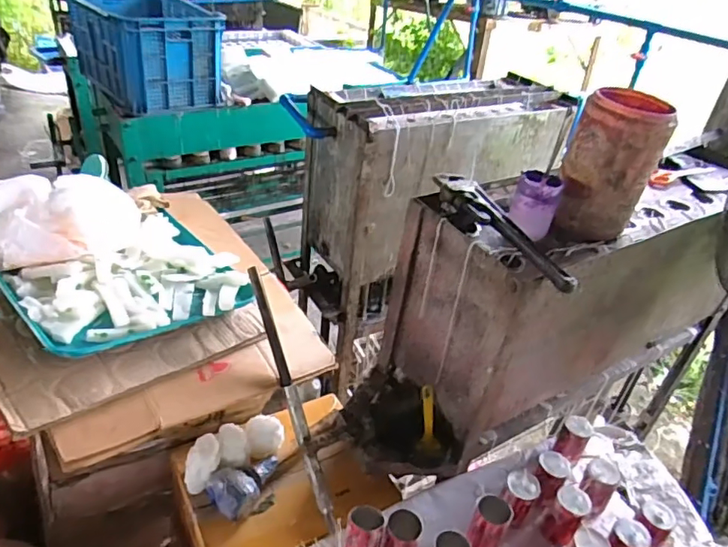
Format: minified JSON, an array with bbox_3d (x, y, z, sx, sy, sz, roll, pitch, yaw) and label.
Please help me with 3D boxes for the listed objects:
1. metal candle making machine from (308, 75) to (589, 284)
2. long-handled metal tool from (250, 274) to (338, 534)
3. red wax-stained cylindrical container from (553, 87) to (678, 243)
[{"bbox_3d":[0.189,-0.317,1.620,0.684,0.454,0.320,-15,41,-27],"label":"metal candle making machine"},{"bbox_3d":[-0.119,0.202,0.892,0.025,0.029,0.434,-16,86,-28],"label":"long-handled metal tool"},{"bbox_3d":[0.393,-0.174,0.871,0.130,0.208,0.138,20,38,18],"label":"red wax-stained cylindrical container"}]

